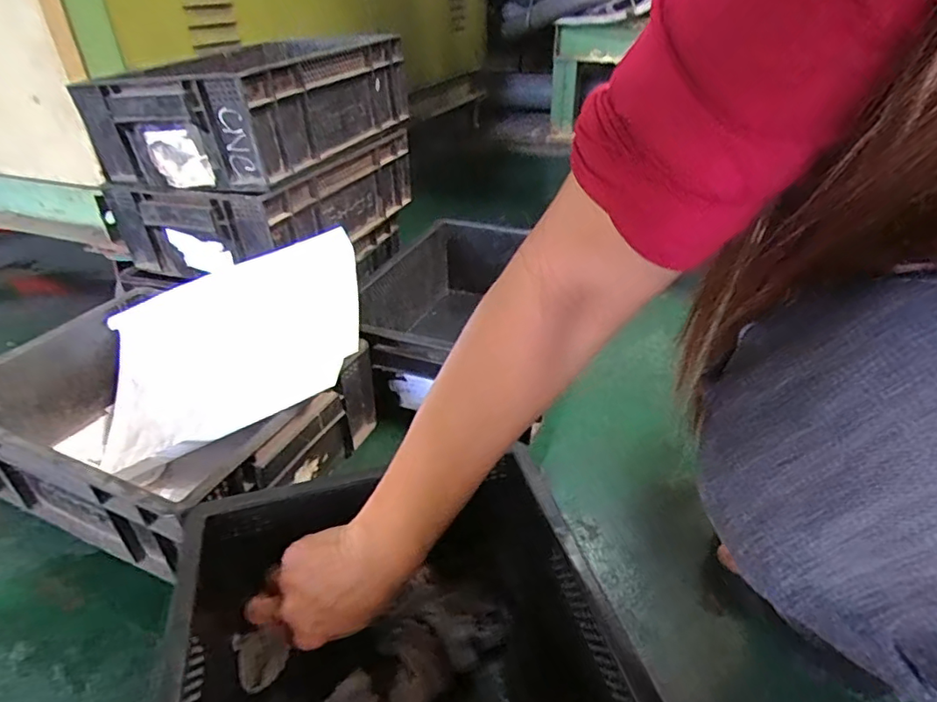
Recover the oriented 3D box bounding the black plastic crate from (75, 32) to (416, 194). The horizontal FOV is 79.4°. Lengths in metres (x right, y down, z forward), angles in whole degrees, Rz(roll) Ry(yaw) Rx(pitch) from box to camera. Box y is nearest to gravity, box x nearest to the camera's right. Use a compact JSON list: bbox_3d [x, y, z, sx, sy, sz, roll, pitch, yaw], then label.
[{"bbox_3d":[-0.267,-0.315,0.722,0.248,0.126,0.347,11,35,19],"label":"black plastic crate"}]

